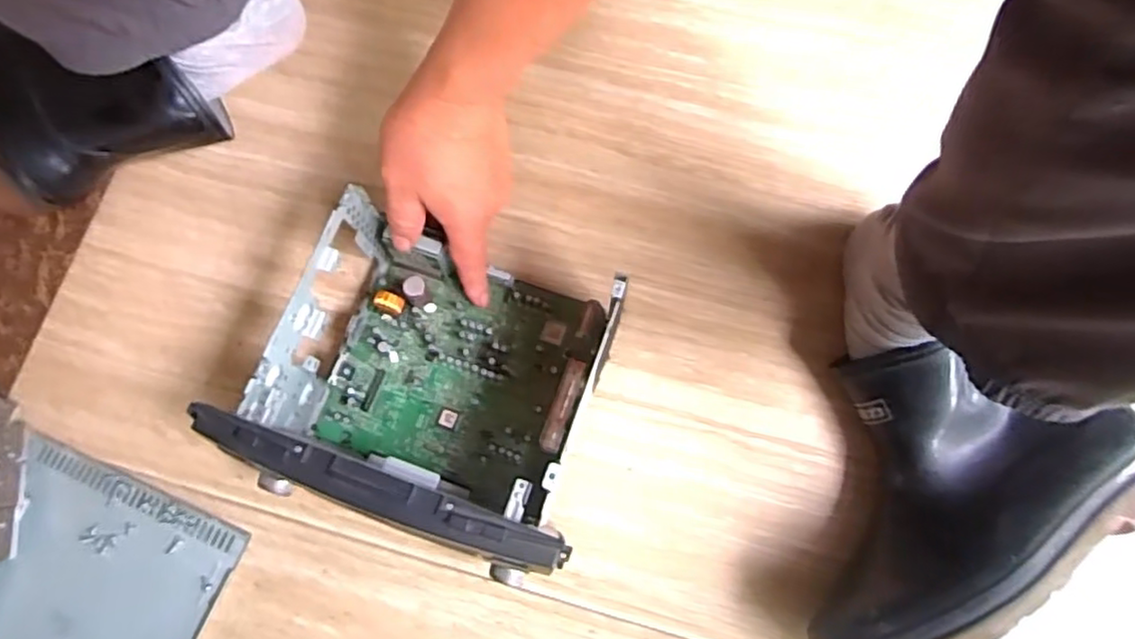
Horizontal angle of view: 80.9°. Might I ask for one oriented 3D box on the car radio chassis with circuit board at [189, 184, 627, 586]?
[{"bbox_3d":[-0.076,0.034,0.415,0.189,0.116,0.165,20,77,6],"label":"car radio chassis with circuit board"}]

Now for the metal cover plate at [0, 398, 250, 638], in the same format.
[{"bbox_3d":[-0.357,0.170,0.443,0.233,0.016,0.159,22,78,7],"label":"metal cover plate"}]

